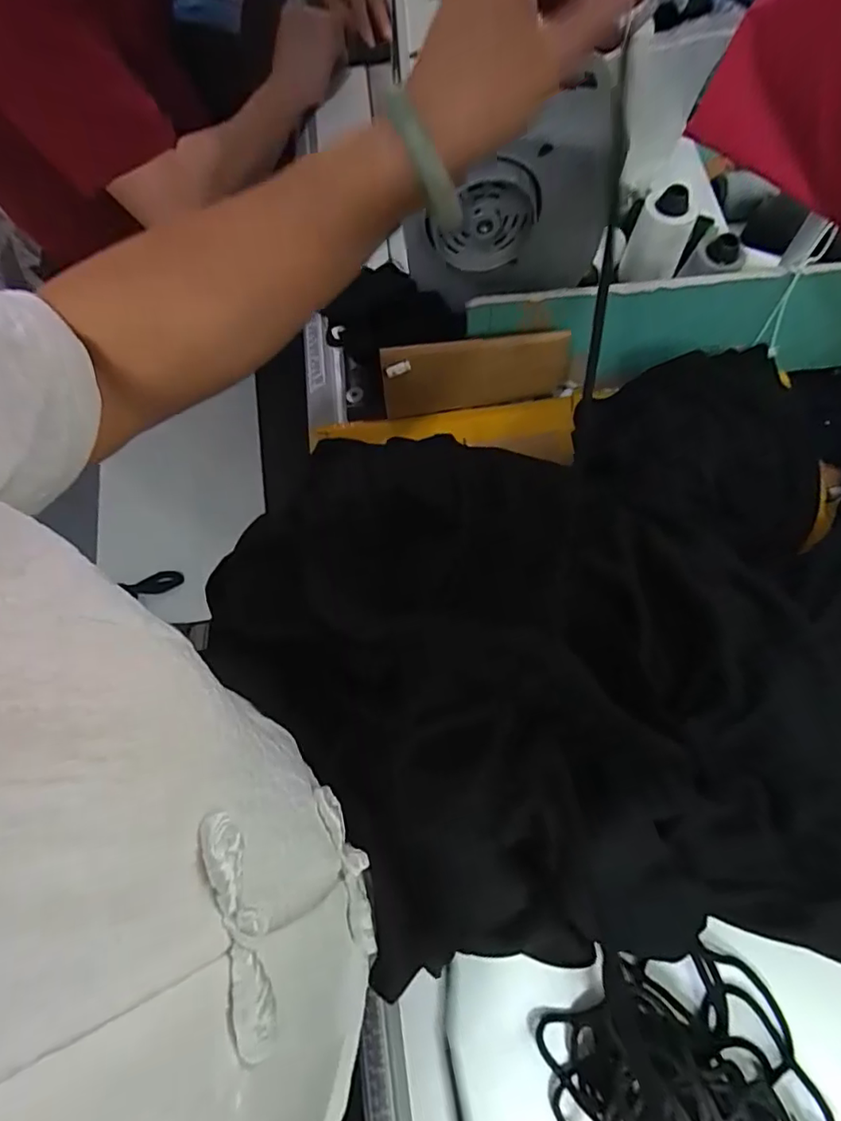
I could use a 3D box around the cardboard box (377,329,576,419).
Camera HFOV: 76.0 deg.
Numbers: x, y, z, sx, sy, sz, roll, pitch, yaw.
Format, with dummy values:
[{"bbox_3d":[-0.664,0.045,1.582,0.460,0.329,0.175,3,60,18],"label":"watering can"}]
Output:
[{"bbox_3d":[0.055,-0.184,0.535,0.184,0.089,0.018,-10,70,-1],"label":"cardboard box"}]

